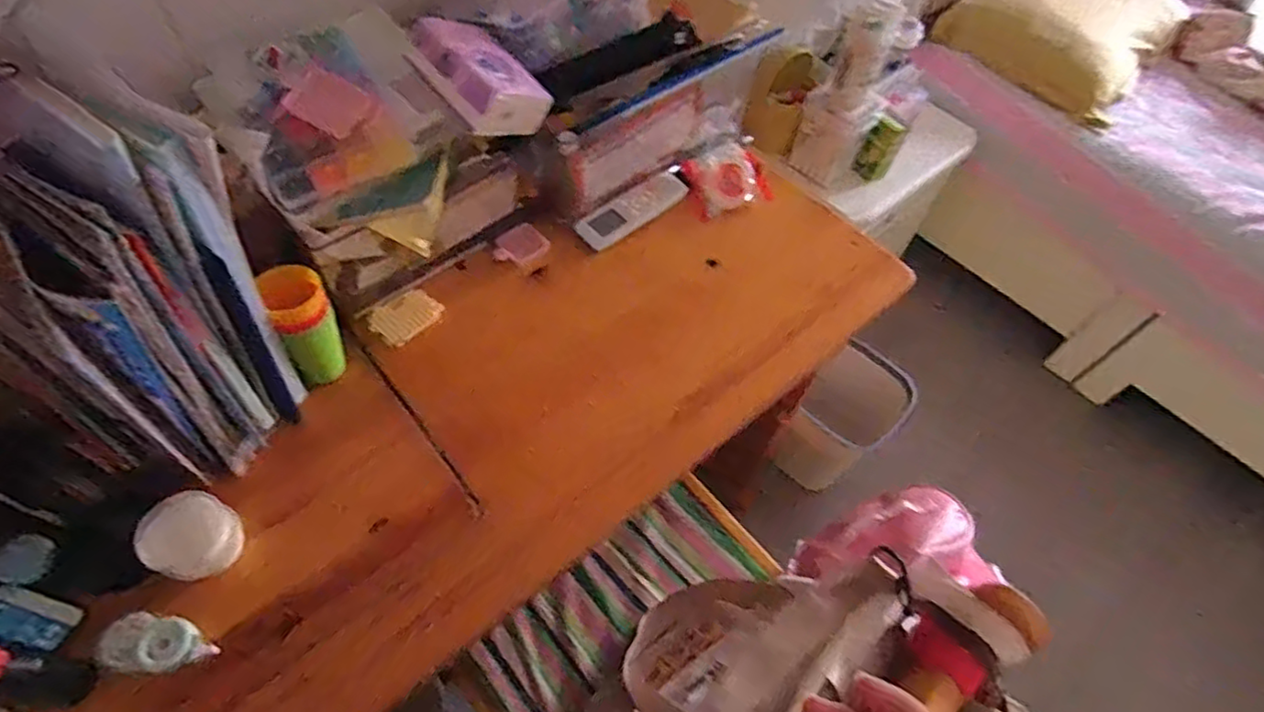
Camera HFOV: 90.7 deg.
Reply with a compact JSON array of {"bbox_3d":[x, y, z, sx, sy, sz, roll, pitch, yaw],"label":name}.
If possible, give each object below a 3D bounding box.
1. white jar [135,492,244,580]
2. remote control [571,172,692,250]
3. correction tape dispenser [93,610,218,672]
[{"bbox_3d":[-0.372,0.156,0.534,0.066,0.051,0.066,27,58,11],"label":"white jar"},{"bbox_3d":[0.003,-0.192,0.836,0.164,0.025,0.046,-35,66,-25],"label":"remote control"},{"bbox_3d":[-0.384,0.232,0.504,0.084,0.020,0.042,7,55,3],"label":"correction tape dispenser"}]

